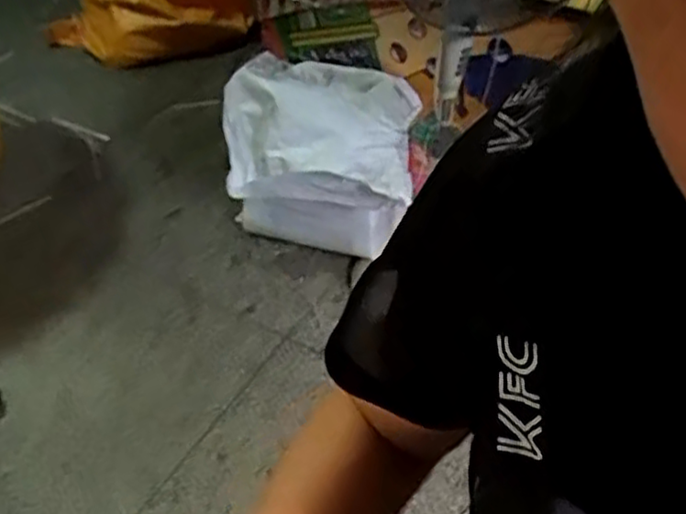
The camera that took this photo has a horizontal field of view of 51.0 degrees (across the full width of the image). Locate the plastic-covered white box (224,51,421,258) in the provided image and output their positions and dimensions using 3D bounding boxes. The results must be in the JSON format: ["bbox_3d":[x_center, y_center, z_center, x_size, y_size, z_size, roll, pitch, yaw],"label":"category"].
[{"bbox_3d":[-0.059,-0.244,1.890,0.481,0.487,0.296,6,43,6],"label":"plastic-covered white box"}]

